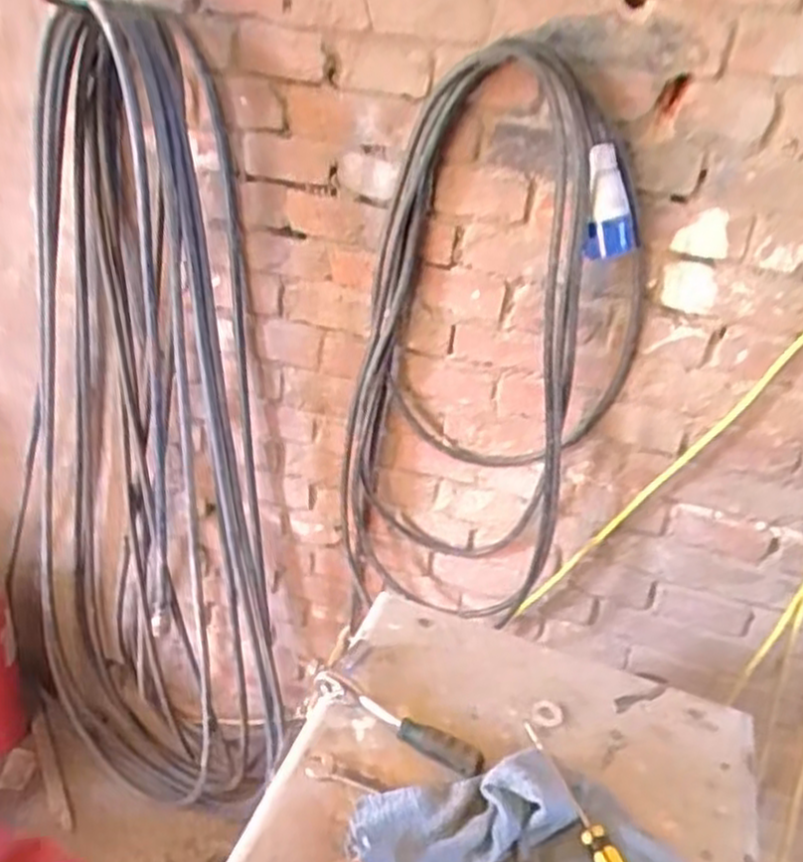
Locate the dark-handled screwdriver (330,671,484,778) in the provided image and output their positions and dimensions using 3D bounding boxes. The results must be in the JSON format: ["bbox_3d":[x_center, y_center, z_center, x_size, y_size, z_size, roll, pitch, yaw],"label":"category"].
[{"bbox_3d":[0.000,0.235,0.626,0.144,0.015,0.021,21,35,27],"label":"dark-handled screwdriver"}]

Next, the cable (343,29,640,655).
[{"bbox_3d":[0.106,-0.049,1.071,0.360,0.843,0.105,17,30,19],"label":"cable"}]

